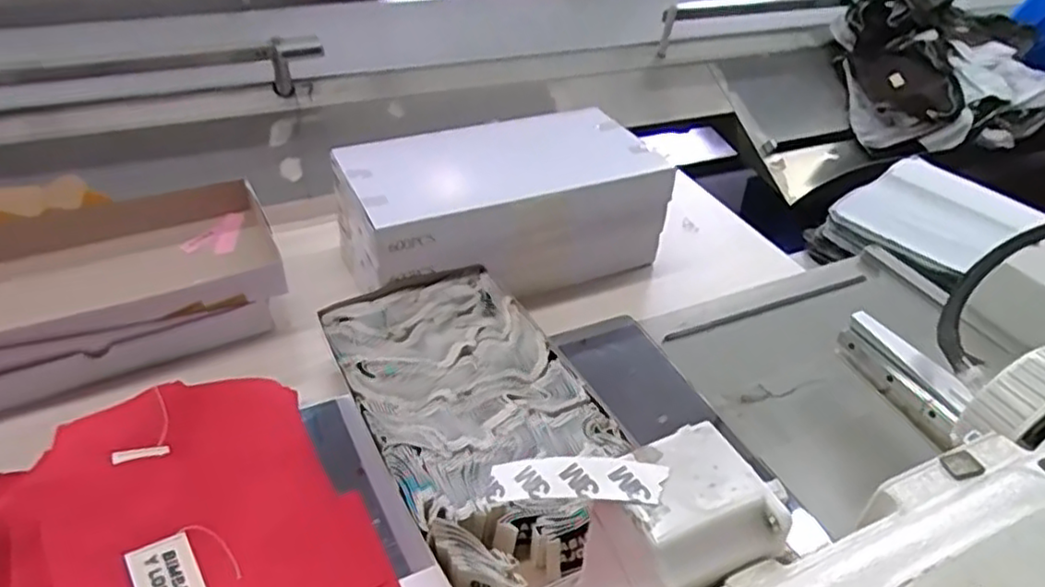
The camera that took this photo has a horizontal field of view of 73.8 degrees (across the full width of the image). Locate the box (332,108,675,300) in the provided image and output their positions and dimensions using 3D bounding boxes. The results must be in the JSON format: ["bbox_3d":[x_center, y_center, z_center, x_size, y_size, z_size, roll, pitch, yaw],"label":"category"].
[{"bbox_3d":[-0.020,-0.080,0.727,0.312,0.142,0.152,-16,43,-23],"label":"box"}]

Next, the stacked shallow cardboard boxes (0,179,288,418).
[{"bbox_3d":[-0.396,-0.003,0.612,0.340,0.072,0.189,-17,44,-24],"label":"stacked shallow cardboard boxes"}]

